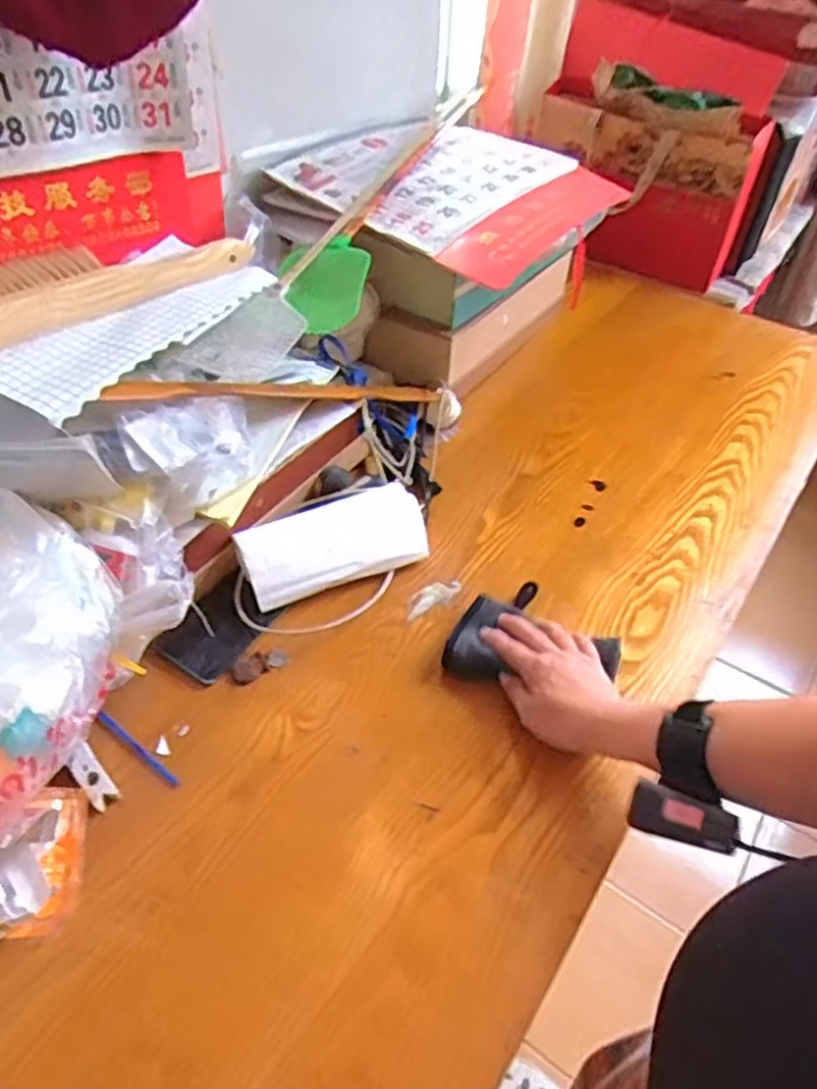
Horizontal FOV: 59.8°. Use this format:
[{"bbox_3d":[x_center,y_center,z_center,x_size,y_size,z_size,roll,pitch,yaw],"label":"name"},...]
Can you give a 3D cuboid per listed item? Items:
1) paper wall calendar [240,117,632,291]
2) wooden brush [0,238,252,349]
[{"bbox_3d":[0.061,-0.476,0.930,0.354,0.061,0.383,26,51,21],"label":"paper wall calendar"},{"bbox_3d":[-0.292,-0.240,0.640,0.095,0.045,0.338,33,54,26],"label":"wooden brush"}]

